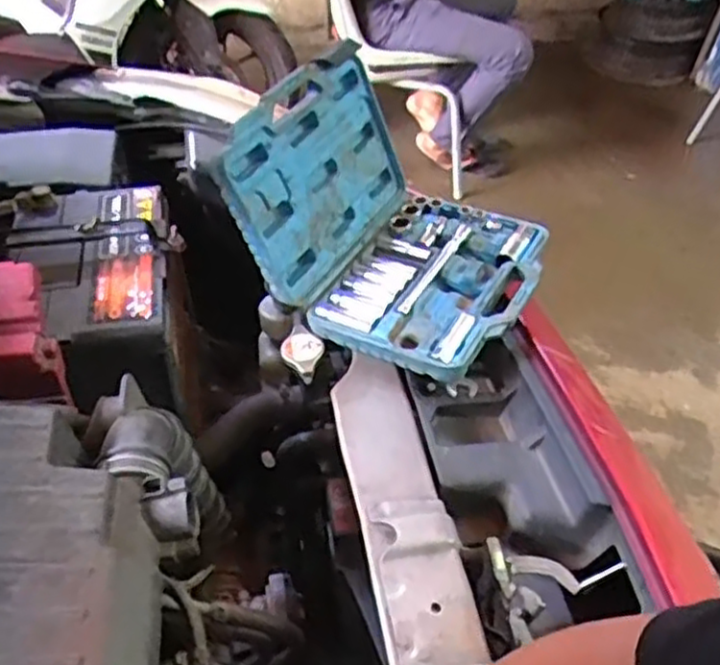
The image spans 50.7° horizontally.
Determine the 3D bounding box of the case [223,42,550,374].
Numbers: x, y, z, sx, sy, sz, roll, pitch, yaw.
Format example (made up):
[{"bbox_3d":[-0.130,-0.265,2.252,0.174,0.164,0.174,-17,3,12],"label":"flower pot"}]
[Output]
[{"bbox_3d":[0.044,-0.127,0.776,0.278,0.184,0.240,18,46,17],"label":"case"}]

